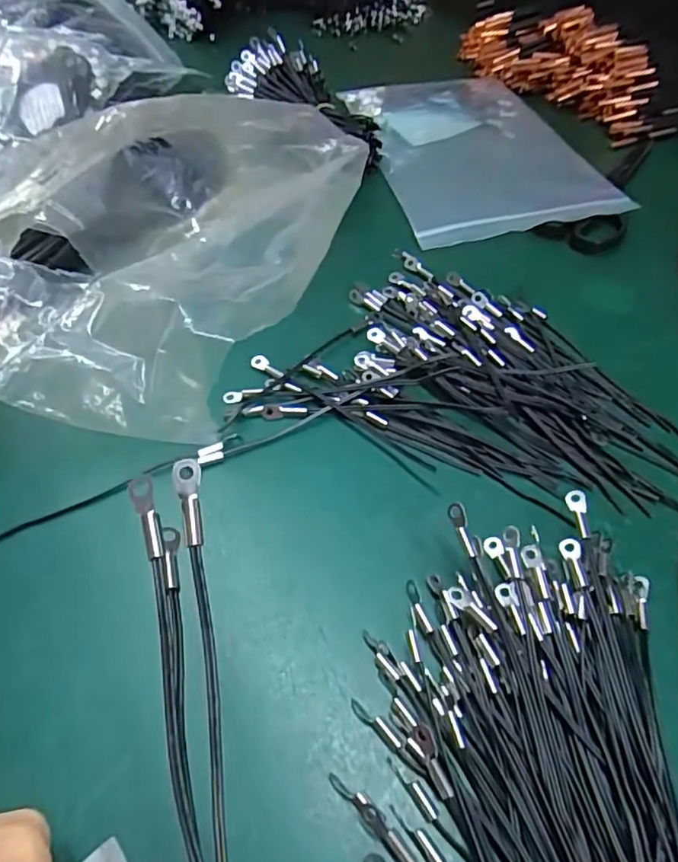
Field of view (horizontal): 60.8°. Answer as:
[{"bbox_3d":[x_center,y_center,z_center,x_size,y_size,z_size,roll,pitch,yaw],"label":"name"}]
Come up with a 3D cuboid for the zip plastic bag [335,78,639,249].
[{"bbox_3d":[0.106,-0.224,0.457,0.155,0.013,0.220,-11,54,-7],"label":"zip plastic bag"}]

